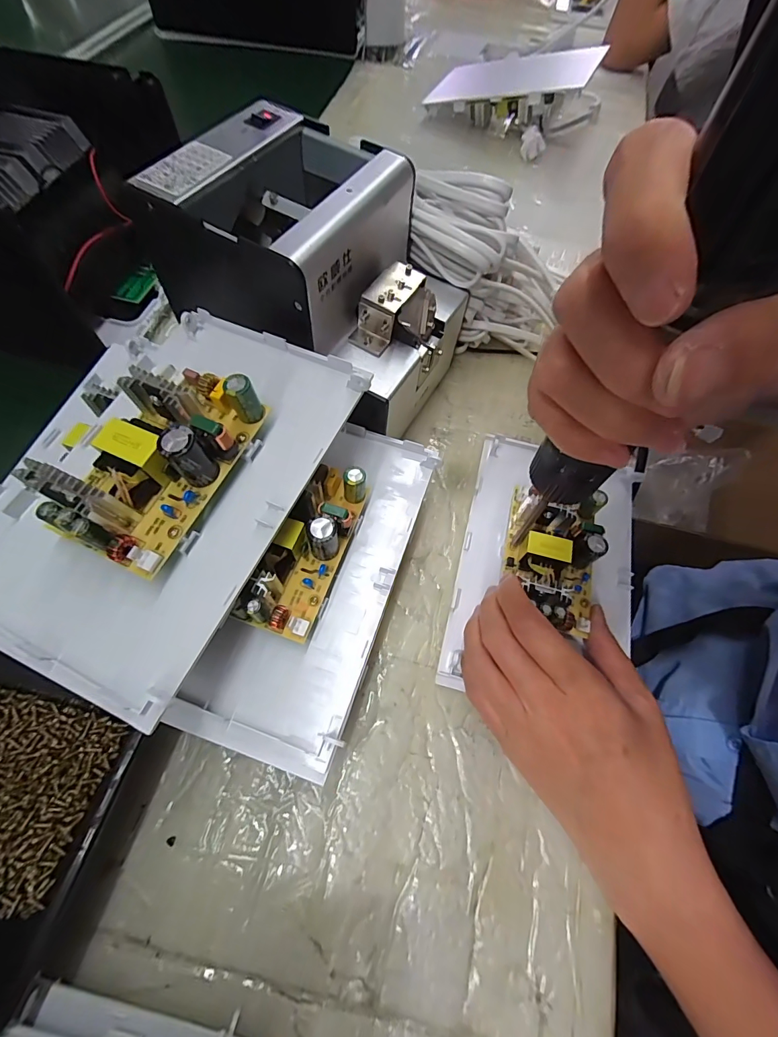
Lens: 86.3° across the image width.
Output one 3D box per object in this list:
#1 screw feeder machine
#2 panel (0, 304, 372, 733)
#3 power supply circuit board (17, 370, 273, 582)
[{"bbox_3d":[-0.045,-0.160,0.293,0.173,0.131,0.139,22,65,8],"label":"screw feeder machine"},{"bbox_3d":[-0.115,-0.028,0.209,0.141,0.020,0.197,23,66,9],"label":"panel"},{"bbox_3d":[-0.106,-0.028,0.191,0.054,0.035,0.097,24,66,9],"label":"power supply circuit board"}]

